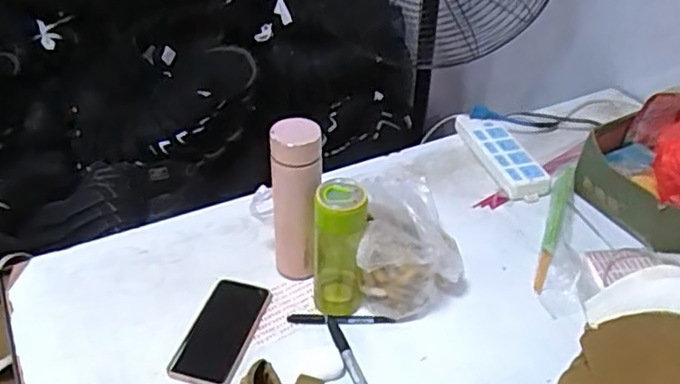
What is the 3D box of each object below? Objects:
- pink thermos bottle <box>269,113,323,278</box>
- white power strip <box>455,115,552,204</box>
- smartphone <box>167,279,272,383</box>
[{"bbox_3d":[-0.059,0.018,0.861,0.065,0.236,0.055,0,37,-3],"label":"pink thermos bottle"},{"bbox_3d":[0.285,-0.069,1.155,0.088,0.033,0.253,-7,38,-12],"label":"white power strip"},{"bbox_3d":[-0.154,0.179,0.845,0.085,0.016,0.176,8,31,10],"label":"smartphone"}]

